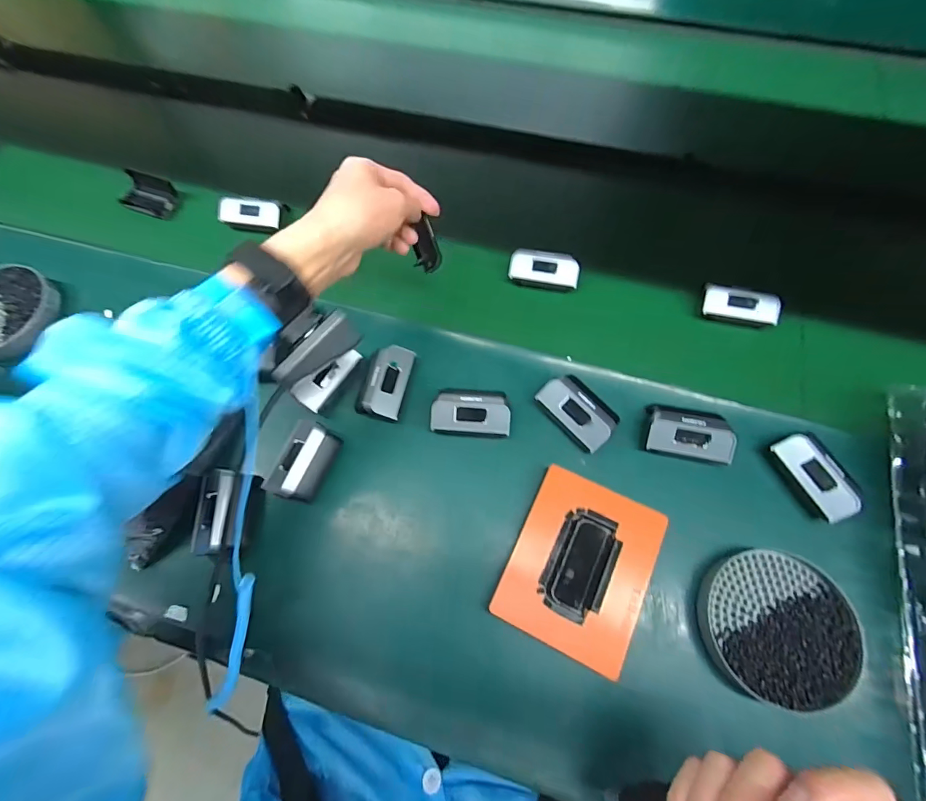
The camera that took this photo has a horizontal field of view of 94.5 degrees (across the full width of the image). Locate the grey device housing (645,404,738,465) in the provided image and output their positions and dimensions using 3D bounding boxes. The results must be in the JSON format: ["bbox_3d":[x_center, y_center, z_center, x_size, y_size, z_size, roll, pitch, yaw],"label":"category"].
[{"bbox_3d":[0.215,0.032,0.408,0.079,0.032,0.044,10,67,6],"label":"grey device housing"}]

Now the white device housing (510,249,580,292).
[{"bbox_3d":[0.093,-0.153,0.492,0.076,0.020,0.043,8,67,5],"label":"white device housing"}]

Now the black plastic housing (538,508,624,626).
[{"bbox_3d":[0.101,0.141,0.372,0.053,0.020,0.088,25,70,12],"label":"black plastic housing"}]

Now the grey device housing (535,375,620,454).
[{"bbox_3d":[0.114,0.008,0.417,0.052,0.023,0.076,-40,71,-14],"label":"grey device housing"}]

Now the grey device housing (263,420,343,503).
[{"bbox_3d":[-0.154,0.058,0.412,0.045,0.030,0.073,21,69,11],"label":"grey device housing"}]

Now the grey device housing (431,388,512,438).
[{"bbox_3d":[0.008,0.015,0.431,0.075,0.043,0.048,4,67,4],"label":"grey device housing"}]

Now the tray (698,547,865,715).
[{"bbox_3d":[0.253,0.183,0.352,0.108,0.034,0.111,0,67,0],"label":"tray"}]

